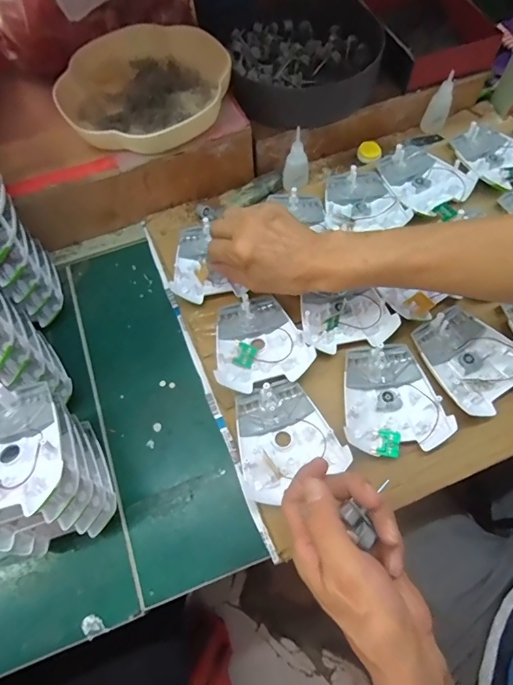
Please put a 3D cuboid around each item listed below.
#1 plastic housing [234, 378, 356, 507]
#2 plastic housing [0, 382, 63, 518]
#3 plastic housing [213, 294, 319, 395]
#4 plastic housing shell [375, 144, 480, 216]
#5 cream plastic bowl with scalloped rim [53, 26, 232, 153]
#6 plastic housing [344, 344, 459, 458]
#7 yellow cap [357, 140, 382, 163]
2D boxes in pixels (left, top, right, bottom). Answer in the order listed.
[{"bbox_3d":[0.023,0.091,0.402,0.096,0.019,0.104,-25,66,-8],"label":"plastic housing"},{"bbox_3d":[-0.199,0.083,0.317,0.091,0.035,0.103,-15,65,-6],"label":"plastic housing"},{"bbox_3d":[-0.003,0.000,0.440,0.098,0.019,0.110,-27,66,-9],"label":"plastic housing"},{"bbox_3d":[0.212,-0.213,0.529,0.099,0.015,0.108,-33,67,-12],"label":"plastic housing shell"},{"bbox_3d":[-0.132,-0.301,0.497,0.202,0.059,0.187,-8,65,-3],"label":"cream plastic bowl with scalloped rim"},{"bbox_3d":[0.132,0.054,0.411,0.095,0.017,0.109,-11,65,-2],"label":"plastic housing"},{"bbox_3d":[0.155,-0.261,0.566,0.032,0.014,0.032,-1,65,3],"label":"yellow cap"}]

